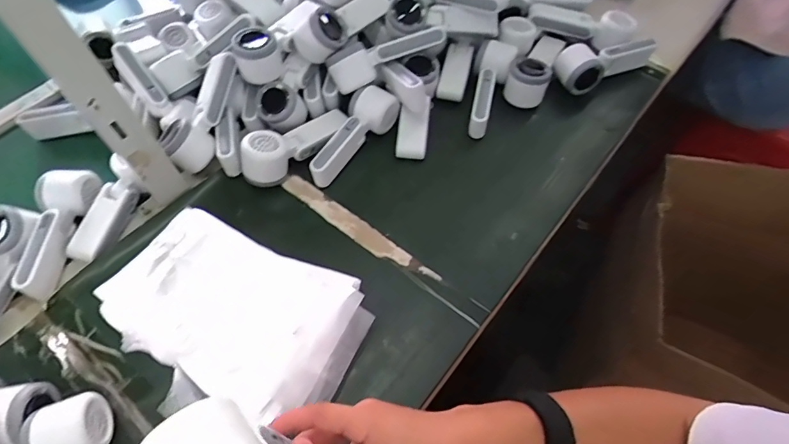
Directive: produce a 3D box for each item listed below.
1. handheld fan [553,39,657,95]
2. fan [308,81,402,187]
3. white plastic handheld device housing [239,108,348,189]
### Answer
[{"bbox_3d":[0.325,-0.250,0.694,0.156,0.059,0.059,-24,61,-13],"label":"handheld fan"},{"bbox_3d":[-0.062,-0.122,0.621,0.059,0.051,0.165,37,66,21],"label":"fan"},{"bbox_3d":[-0.133,-0.113,0.610,0.168,0.061,0.052,-39,65,-21],"label":"white plastic handheld device housing"}]

